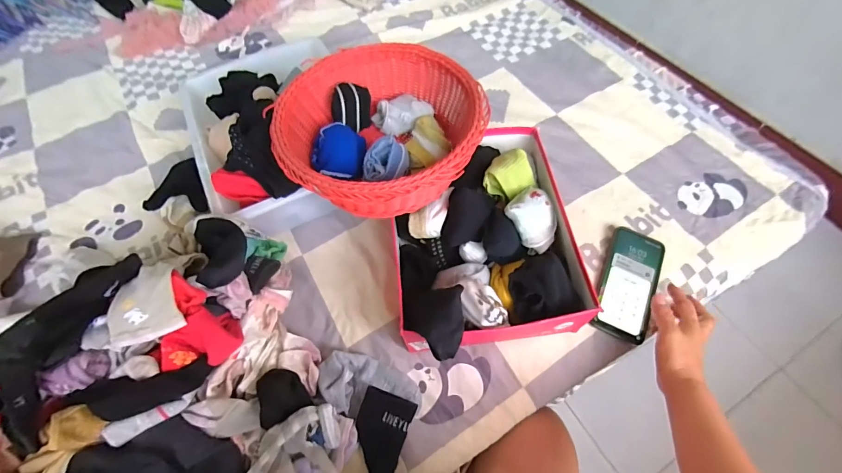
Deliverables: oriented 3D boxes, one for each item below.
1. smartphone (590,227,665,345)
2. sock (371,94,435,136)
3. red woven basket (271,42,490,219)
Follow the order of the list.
[{"bbox_3d":[0.312,0.066,0.556,0.076,0.014,0.175,22,68,9],"label":"smartphone"},{"bbox_3d":[-0.030,-0.189,0.572,0.091,0.038,0.053,-10,61,-3],"label":"sock"},{"bbox_3d":[-0.056,-0.147,0.528,0.269,0.089,0.261,-1,61,2],"label":"red woven basket"}]

